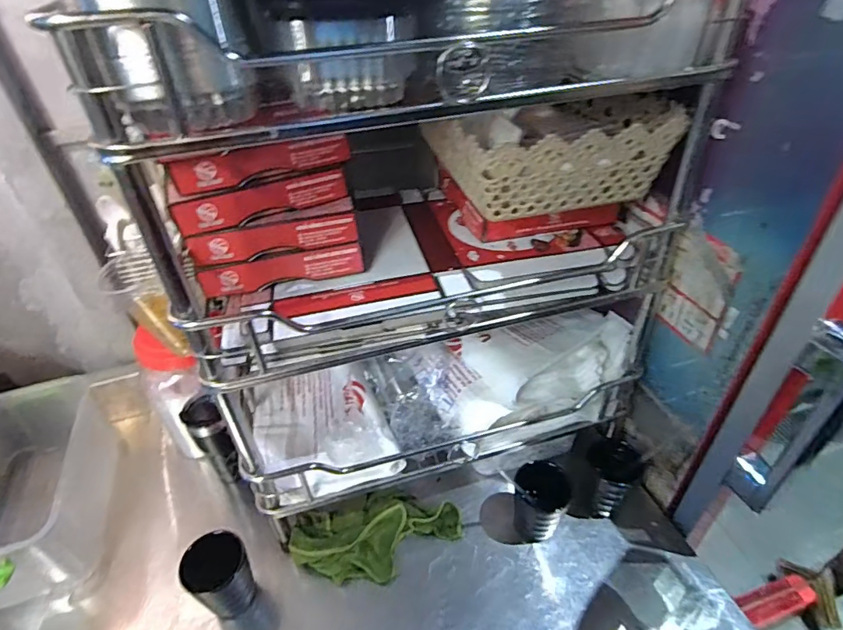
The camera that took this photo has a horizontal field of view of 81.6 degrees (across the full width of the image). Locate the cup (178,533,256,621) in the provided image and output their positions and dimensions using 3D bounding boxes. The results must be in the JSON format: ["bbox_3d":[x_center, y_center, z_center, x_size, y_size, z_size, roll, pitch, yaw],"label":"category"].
[{"bbox_3d":[-0.264,0.345,0.649,0.073,0.104,0.072,-2,40,2],"label":"cup"}]

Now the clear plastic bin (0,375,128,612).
[{"bbox_3d":[-0.611,0.274,0.775,0.197,0.167,0.379,-15,41,-13],"label":"clear plastic bin"}]

